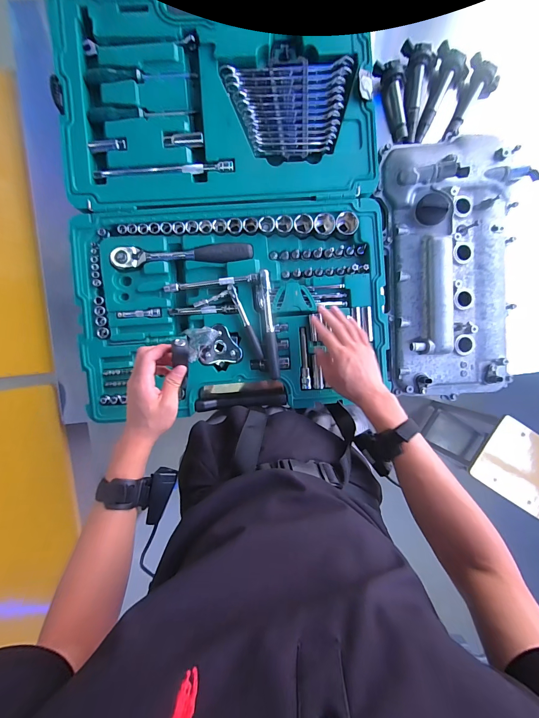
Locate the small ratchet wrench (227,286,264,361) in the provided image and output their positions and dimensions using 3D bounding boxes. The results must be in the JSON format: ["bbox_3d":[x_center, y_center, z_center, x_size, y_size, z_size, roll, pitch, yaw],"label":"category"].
[{"bbox_3d":[-0.042,-0.065,0.549,0.016,0.019,0.139,-23,94,-2],"label":"small ratchet wrench"}]

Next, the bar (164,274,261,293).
[{"bbox_3d":[-0.101,-0.134,0.541,0.168,0.013,0.014,-7,93,-3],"label":"bar"}]

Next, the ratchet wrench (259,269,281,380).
[{"bbox_3d":[-0.001,-0.061,0.547,0.022,0.040,0.192,-6,93,-3],"label":"ratchet wrench"}]

